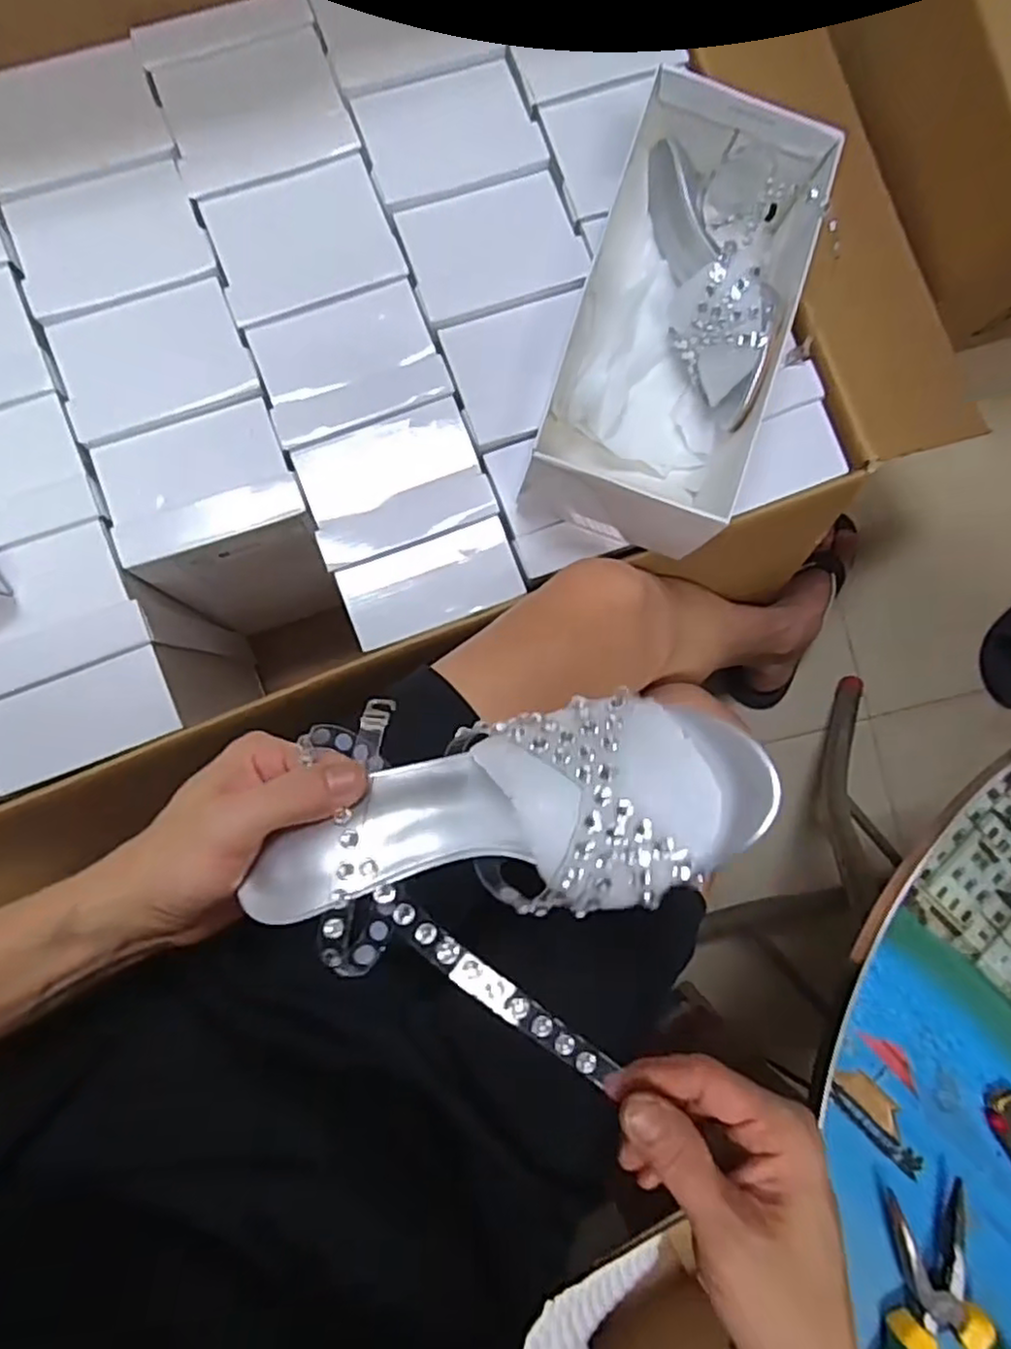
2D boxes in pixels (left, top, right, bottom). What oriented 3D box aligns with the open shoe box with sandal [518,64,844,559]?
[{"bbox_3d":[0.121,-0.252,0.511,0.141,0.101,0.303,18,84,-4],"label":"open shoe box with sandal"}]

